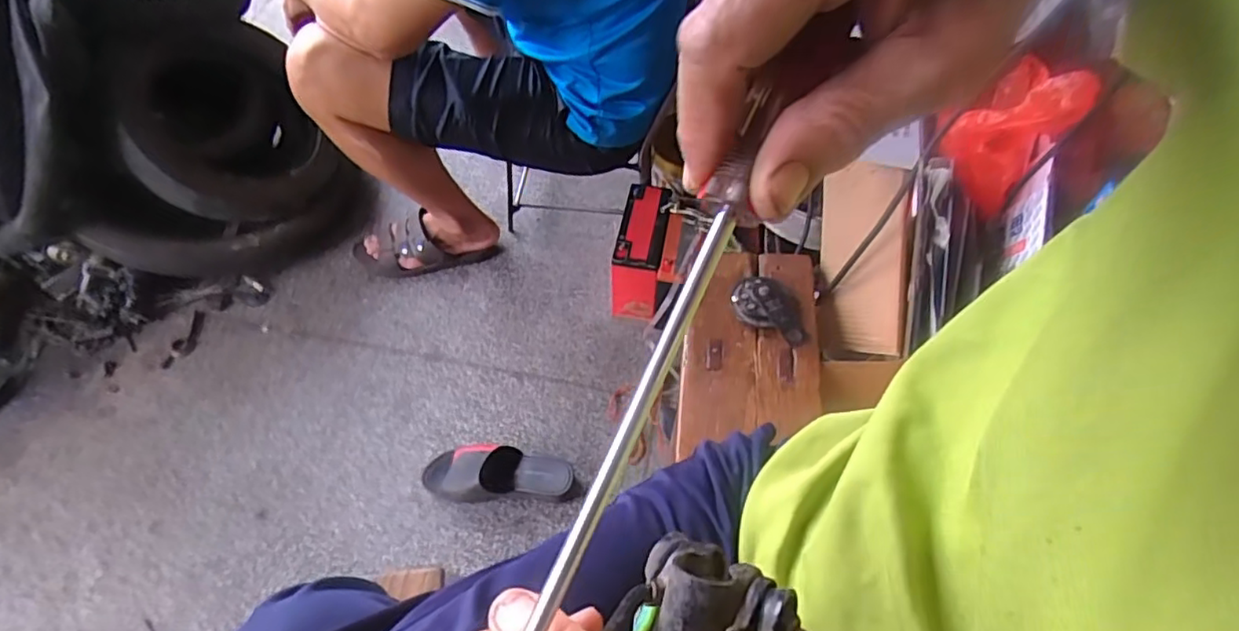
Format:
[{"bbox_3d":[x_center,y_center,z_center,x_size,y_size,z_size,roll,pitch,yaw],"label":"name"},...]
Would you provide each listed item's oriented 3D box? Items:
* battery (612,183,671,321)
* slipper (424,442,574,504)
[{"bbox_3d":[0.044,-0.114,1.160,0.084,0.178,0.184,9,56,8],"label":"battery"},{"bbox_3d":[-0.191,0.243,0.976,0.236,0.073,0.086,4,55,4],"label":"slipper"}]

